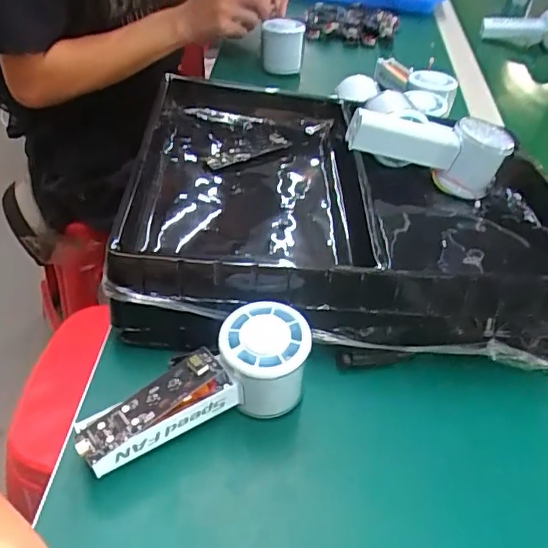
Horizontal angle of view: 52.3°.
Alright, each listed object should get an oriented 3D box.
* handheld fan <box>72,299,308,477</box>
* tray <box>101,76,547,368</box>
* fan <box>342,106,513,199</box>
[{"bbox_3d":[-0.050,0.071,0.352,0.148,0.064,0.055,-14,47,-21],"label":"handheld fan"},{"bbox_3d":[0.072,-0.058,0.495,0.379,0.076,0.293,3,43,-5],"label":"tray"},{"bbox_3d":[0.142,-0.115,0.528,0.150,0.064,0.048,5,43,-3],"label":"fan"}]

